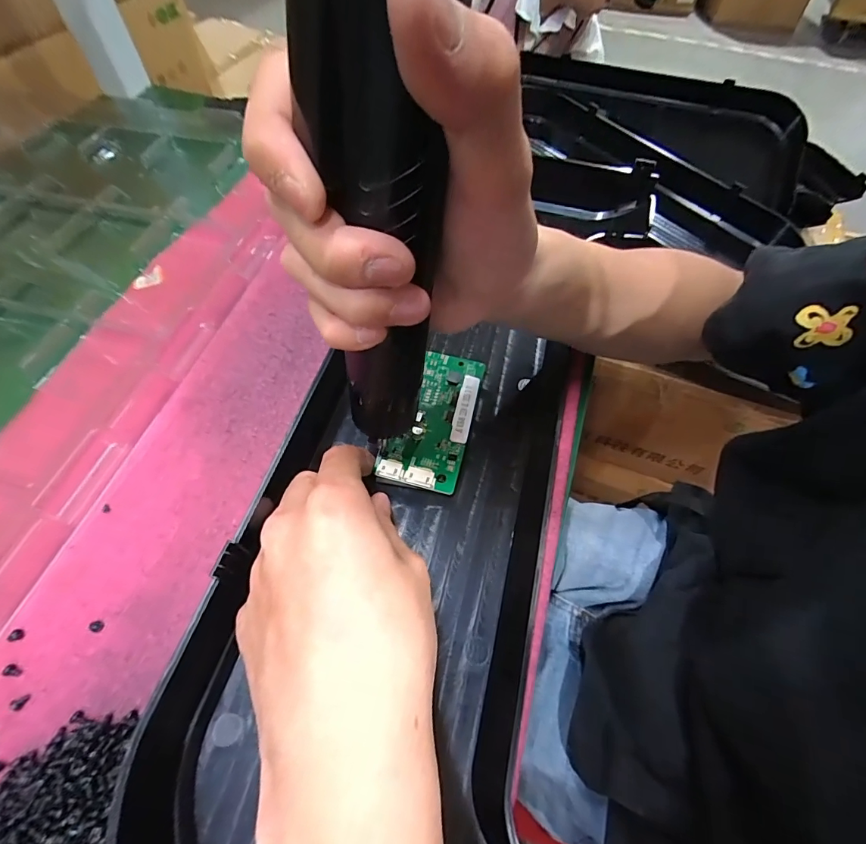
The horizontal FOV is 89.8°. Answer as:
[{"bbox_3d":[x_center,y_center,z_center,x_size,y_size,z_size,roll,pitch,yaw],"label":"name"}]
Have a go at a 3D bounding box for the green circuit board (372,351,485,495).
[{"bbox_3d":[0.002,-0.004,0.265,0.045,0.010,0.095,16,59,10],"label":"green circuit board"}]

